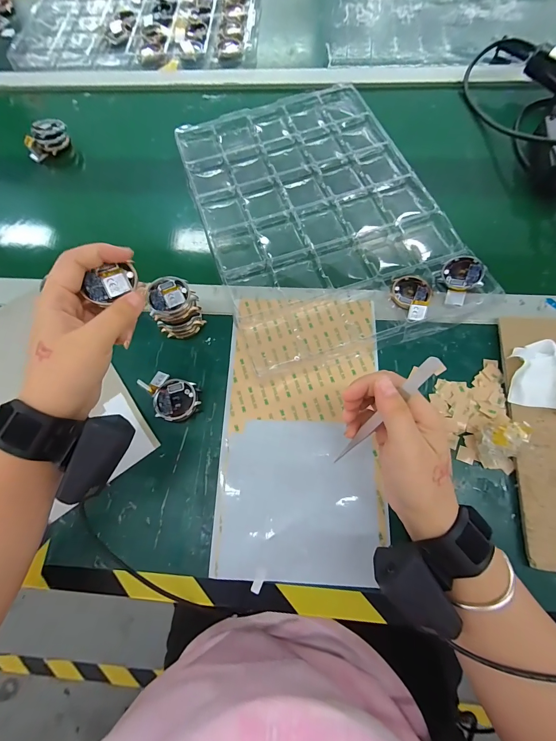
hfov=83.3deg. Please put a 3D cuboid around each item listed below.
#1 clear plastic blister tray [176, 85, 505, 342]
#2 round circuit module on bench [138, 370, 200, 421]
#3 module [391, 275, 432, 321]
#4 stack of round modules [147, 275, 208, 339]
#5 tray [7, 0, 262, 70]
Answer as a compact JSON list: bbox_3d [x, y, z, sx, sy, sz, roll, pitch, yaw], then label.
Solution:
[{"bbox_3d":[0.050,-0.230,0.430,0.295,0.018,0.436,-18,70,-5],"label":"clear plastic blister tray"},{"bbox_3d":[-0.119,0.030,0.344,0.066,0.018,0.046,19,72,9],"label":"round circuit module on bench"},{"bbox_3d":[0.158,-0.090,0.368,0.045,0.015,0.062,21,72,9],"label":"module"},{"bbox_3d":[-0.114,-0.067,0.353,0.049,0.064,0.041,-43,74,-13],"label":"stack of round modules"},{"bbox_3d":[-0.262,-0.696,0.611,0.453,0.022,0.301,2,70,3],"label":"tray"}]

